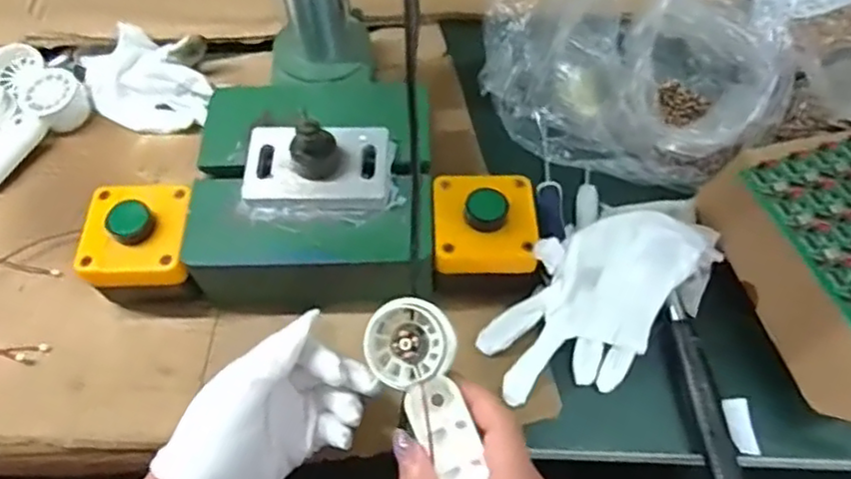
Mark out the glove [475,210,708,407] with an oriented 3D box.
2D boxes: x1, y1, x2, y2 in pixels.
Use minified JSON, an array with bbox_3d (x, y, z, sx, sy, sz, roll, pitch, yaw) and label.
[{"bbox_3d":[0.111,0.044,0.433,0.086,0.035,0.155,40,93,6],"label":"glove"}]

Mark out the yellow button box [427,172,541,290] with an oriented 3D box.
[{"bbox_3d":[0.039,-0.005,0.447,0.071,0.062,0.074,-5,58,-2],"label":"yellow button box"}]

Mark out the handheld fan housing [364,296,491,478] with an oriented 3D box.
[{"bbox_3d":[0.003,0.085,0.344,0.044,0.021,0.109,-21,85,-10],"label":"handheld fan housing"}]

